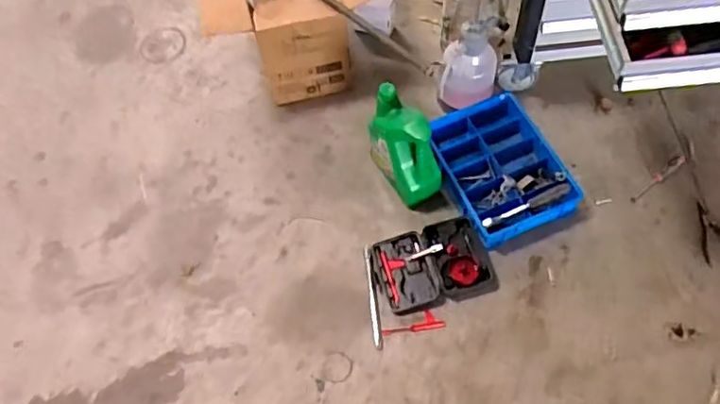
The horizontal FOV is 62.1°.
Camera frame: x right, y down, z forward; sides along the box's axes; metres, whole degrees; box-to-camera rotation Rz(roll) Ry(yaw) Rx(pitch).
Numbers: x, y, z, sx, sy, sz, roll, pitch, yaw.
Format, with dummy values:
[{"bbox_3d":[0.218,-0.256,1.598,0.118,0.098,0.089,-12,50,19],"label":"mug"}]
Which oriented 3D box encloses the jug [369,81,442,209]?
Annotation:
[{"bbox_3d":[0.120,-0.136,1.489,0.198,0.298,0.142,40,70,19],"label":"jug"}]

